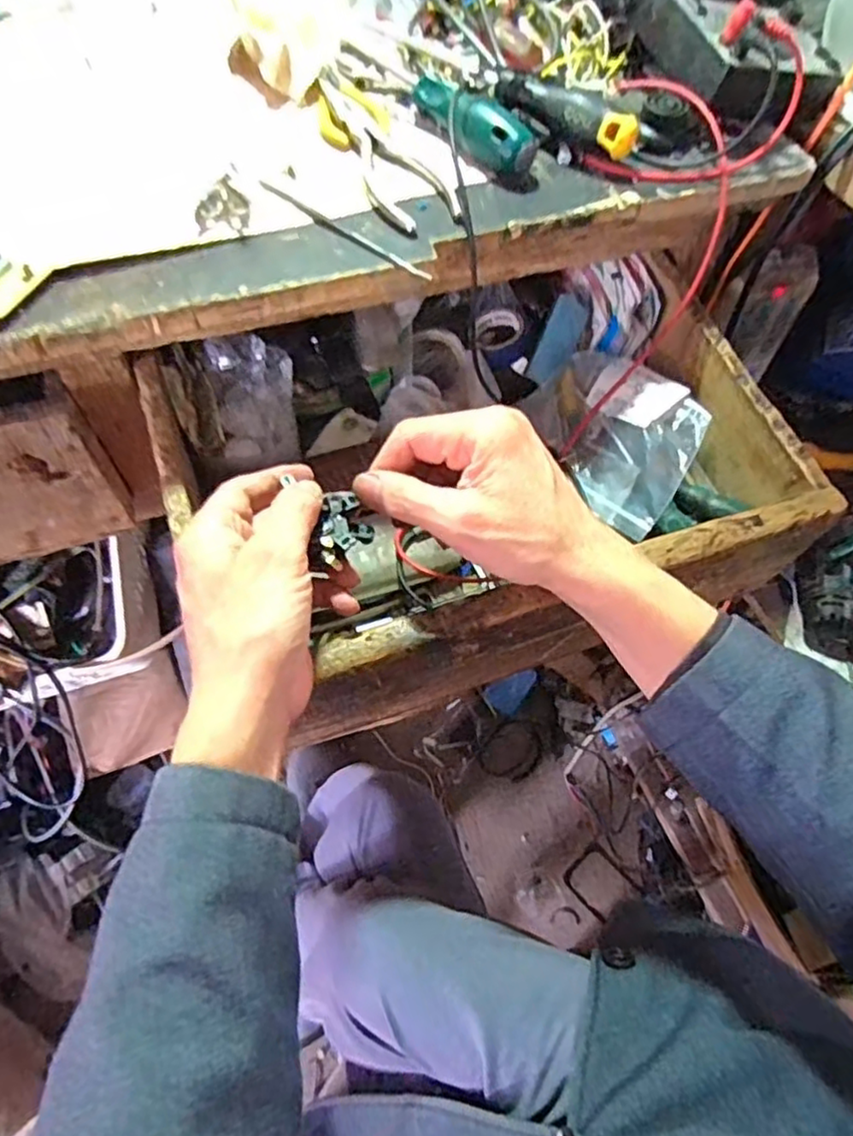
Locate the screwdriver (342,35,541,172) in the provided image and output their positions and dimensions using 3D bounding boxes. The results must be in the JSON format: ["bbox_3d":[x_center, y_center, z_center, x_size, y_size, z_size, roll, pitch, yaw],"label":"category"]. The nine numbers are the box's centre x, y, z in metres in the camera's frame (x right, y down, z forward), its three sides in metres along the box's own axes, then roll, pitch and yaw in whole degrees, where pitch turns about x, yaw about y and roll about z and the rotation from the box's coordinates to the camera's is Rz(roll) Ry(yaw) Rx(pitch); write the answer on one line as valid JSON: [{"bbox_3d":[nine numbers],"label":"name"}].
[{"bbox_3d":[0.003,-0.302,0.429,0.024,0.026,0.166,-36,69,-22],"label":"screwdriver"}]

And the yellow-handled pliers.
[{"bbox_3d":[-0.030,-0.259,0.416,0.046,0.012,0.151,-20,64,-15],"label":"yellow-handled pliers"}]

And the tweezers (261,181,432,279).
[{"bbox_3d":[-0.048,-0.193,0.385,0.123,0.004,0.008,35,64,15],"label":"tweezers"}]

